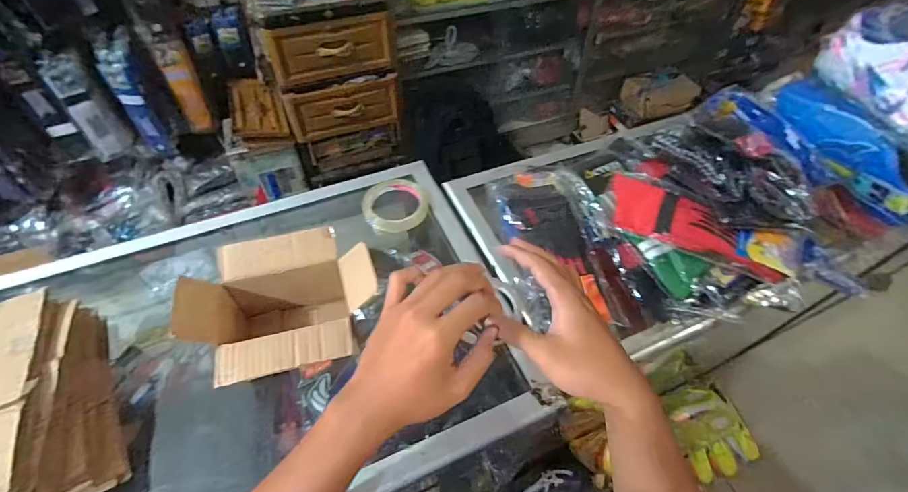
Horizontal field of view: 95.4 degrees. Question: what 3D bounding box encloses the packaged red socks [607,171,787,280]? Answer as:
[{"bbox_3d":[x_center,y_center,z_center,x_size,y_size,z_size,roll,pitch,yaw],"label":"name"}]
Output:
[{"bbox_3d":[0.311,-0.033,0.542,0.208,0.030,0.094,21,54,14],"label":"packaged red socks"}]

